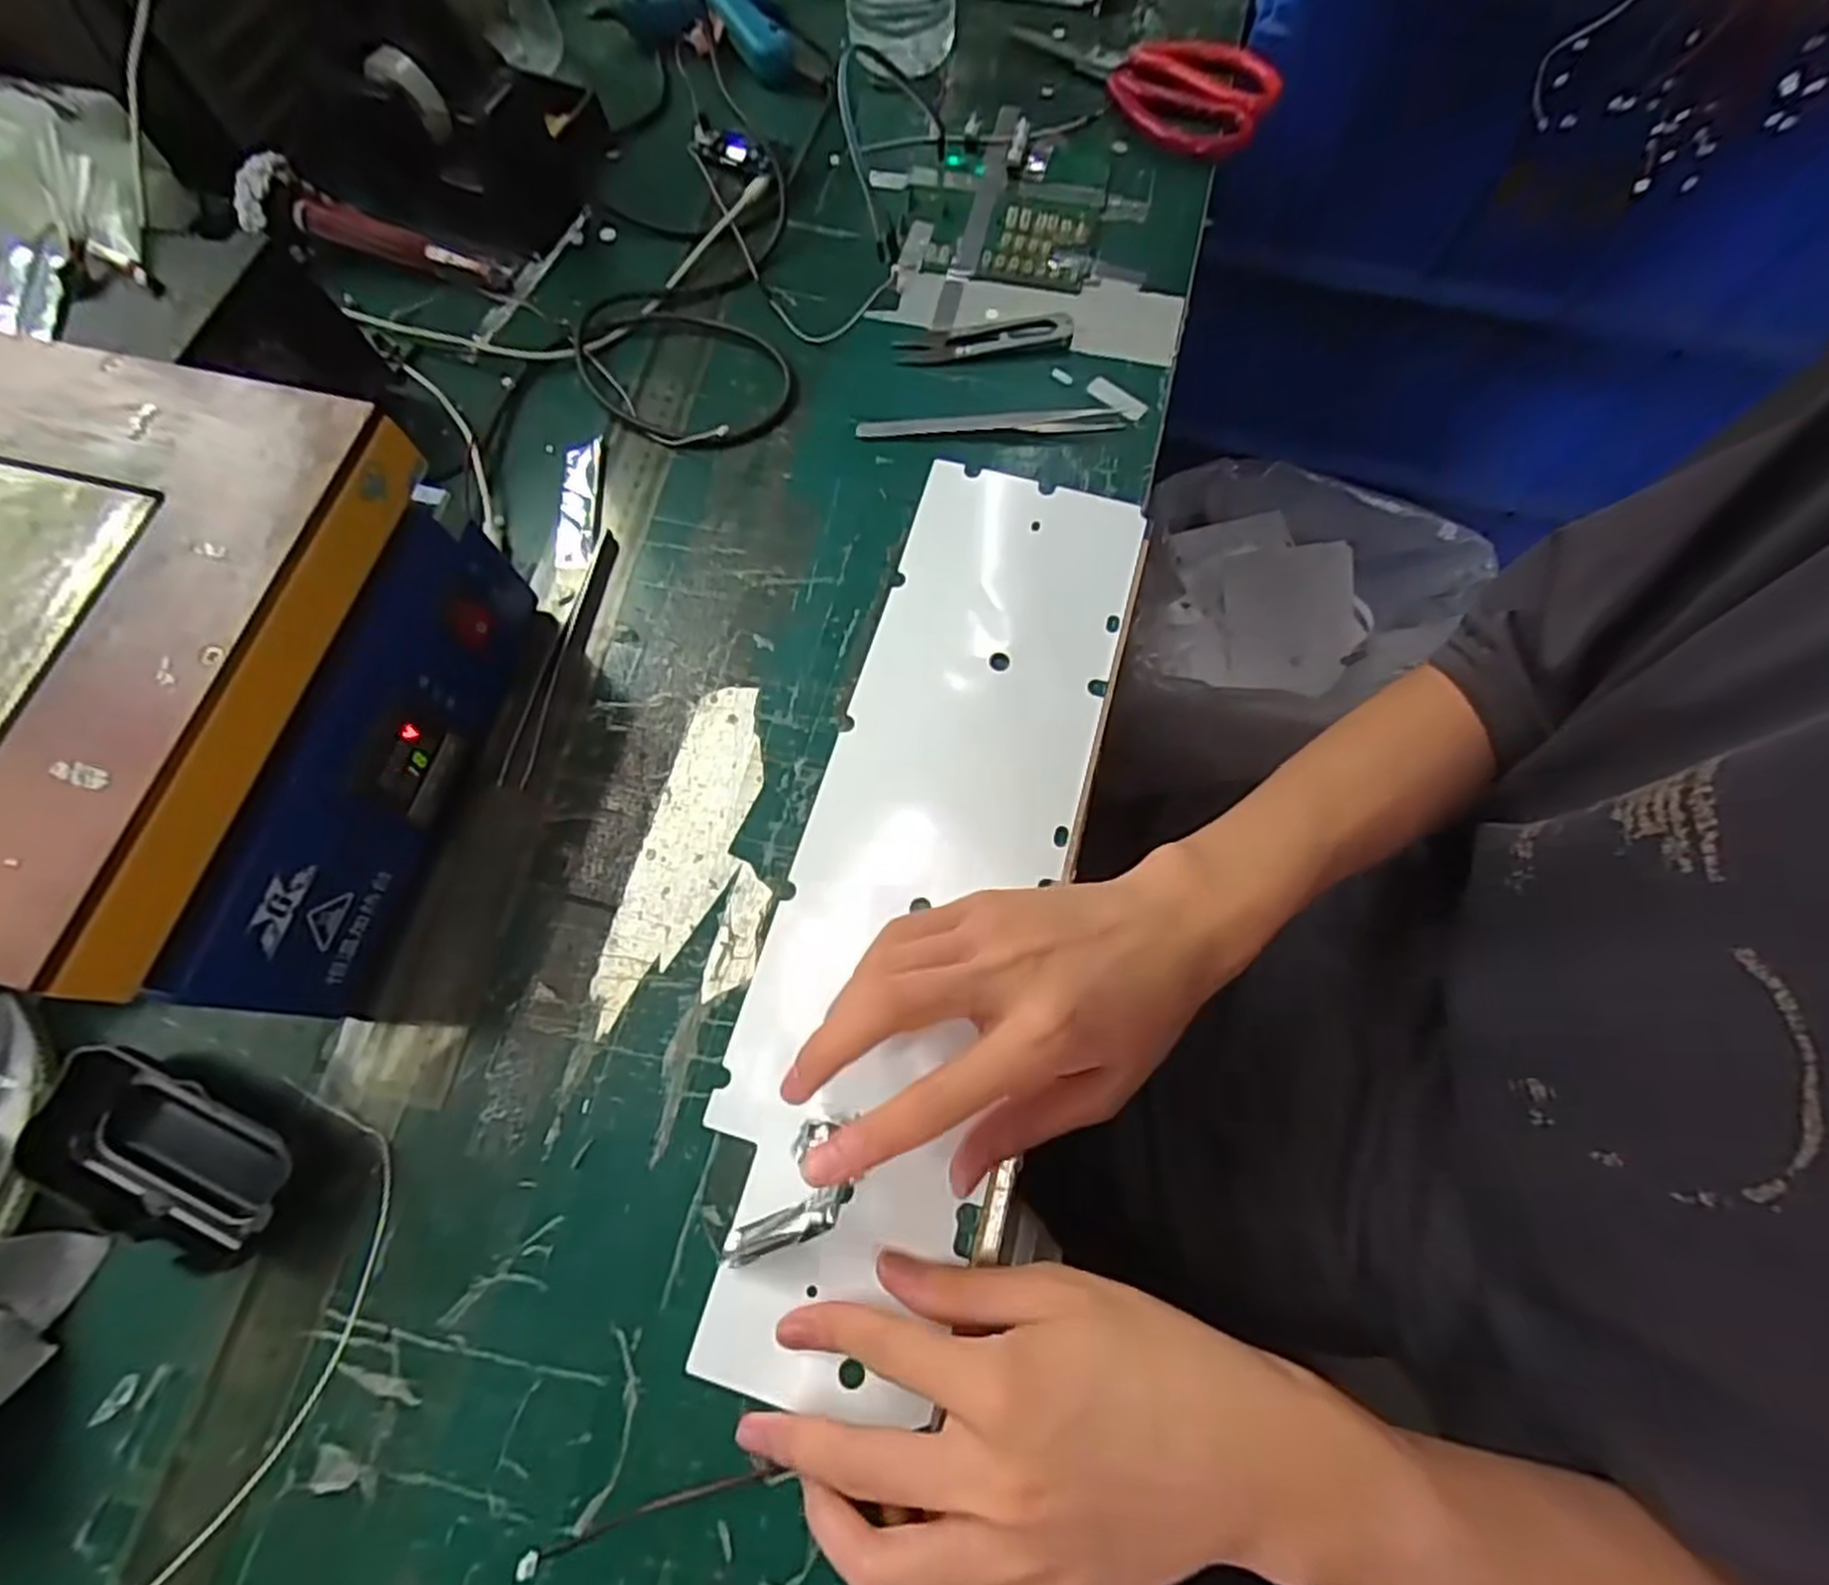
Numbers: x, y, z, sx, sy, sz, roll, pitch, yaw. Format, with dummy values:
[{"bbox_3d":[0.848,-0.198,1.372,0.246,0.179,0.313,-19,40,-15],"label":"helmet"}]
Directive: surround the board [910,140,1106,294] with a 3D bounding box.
[{"bbox_3d":[0.056,-0.363,0.490,0.115,0.013,0.120,13,72,5],"label":"board"}]

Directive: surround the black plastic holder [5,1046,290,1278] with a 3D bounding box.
[{"bbox_3d":[-0.303,0.144,0.315,0.110,0.016,0.049,21,72,8],"label":"black plastic holder"}]

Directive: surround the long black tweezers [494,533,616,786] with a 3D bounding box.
[{"bbox_3d":[-0.178,-0.069,0.400,0.016,0.008,0.142,11,71,4],"label":"long black tweezers"}]

